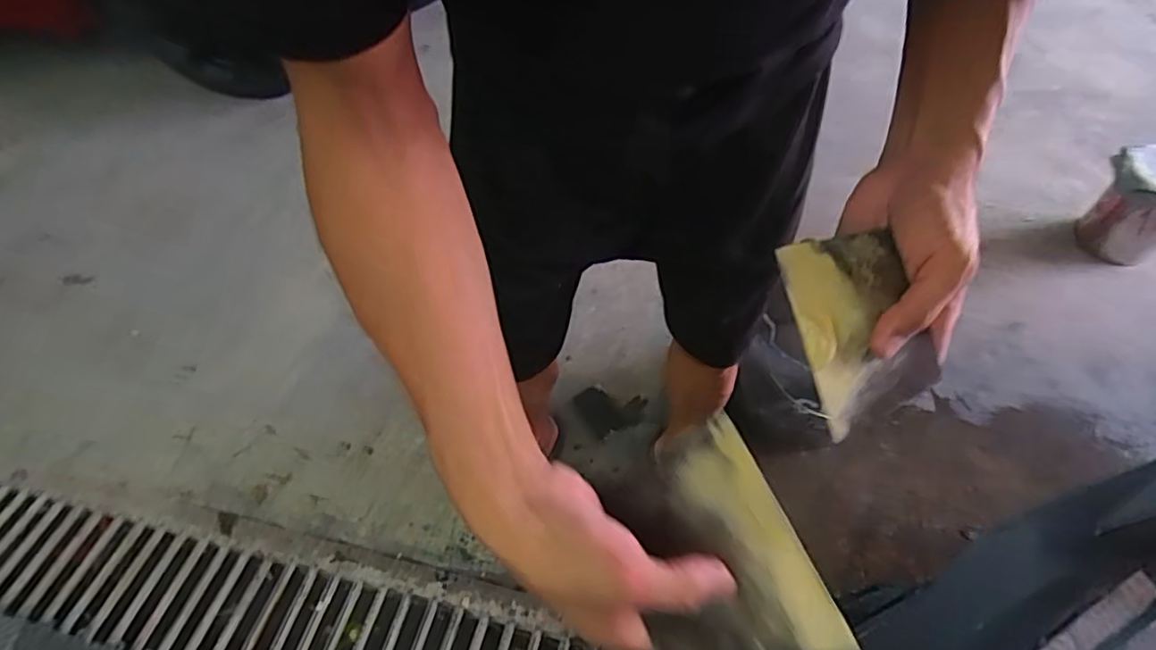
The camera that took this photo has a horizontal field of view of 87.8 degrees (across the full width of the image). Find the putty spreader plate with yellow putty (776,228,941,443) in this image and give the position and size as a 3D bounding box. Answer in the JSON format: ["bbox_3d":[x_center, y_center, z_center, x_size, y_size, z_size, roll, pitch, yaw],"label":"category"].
[{"bbox_3d":[0.172,-0.002,0.373,0.083,0.006,0.116,-25,92,-12],"label":"putty spreader plate with yellow putty"}]

